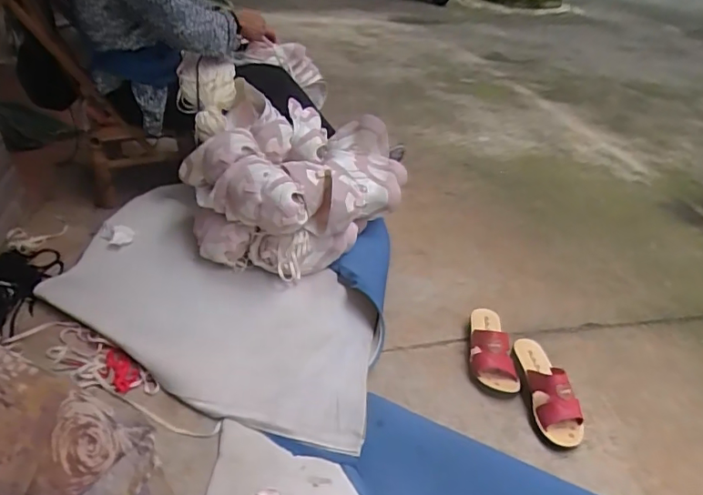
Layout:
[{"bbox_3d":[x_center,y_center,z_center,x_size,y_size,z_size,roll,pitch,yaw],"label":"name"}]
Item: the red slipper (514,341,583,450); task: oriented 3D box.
[{"bbox_3d":[0.363,0.255,0.958,0.073,0.081,0.204,2,34,-4],"label":"red slipper"}]

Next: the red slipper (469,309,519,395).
[{"bbox_3d":[0.278,0.194,1.048,0.082,0.073,0.210,4,34,0],"label":"red slipper"}]

